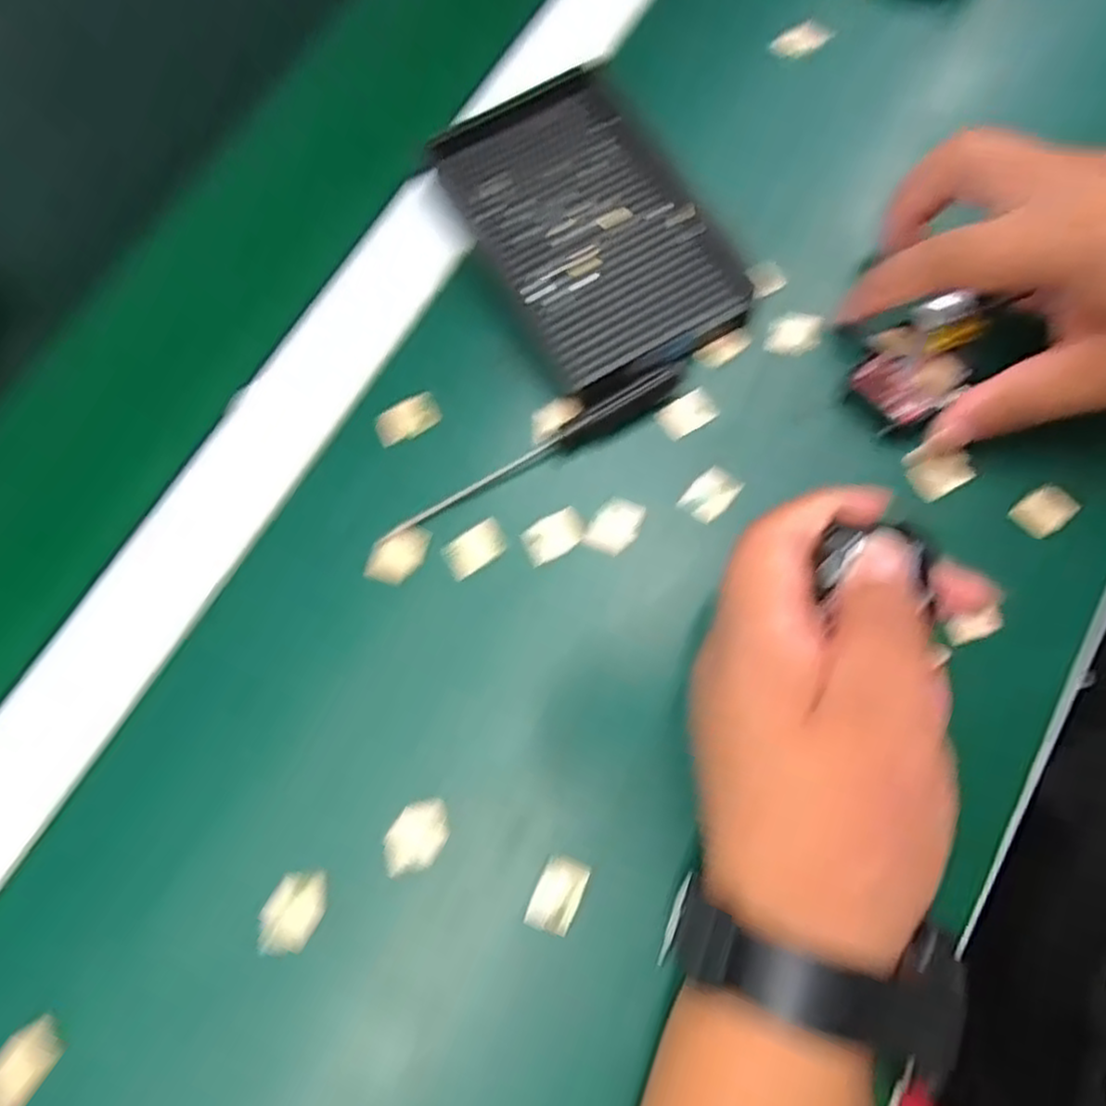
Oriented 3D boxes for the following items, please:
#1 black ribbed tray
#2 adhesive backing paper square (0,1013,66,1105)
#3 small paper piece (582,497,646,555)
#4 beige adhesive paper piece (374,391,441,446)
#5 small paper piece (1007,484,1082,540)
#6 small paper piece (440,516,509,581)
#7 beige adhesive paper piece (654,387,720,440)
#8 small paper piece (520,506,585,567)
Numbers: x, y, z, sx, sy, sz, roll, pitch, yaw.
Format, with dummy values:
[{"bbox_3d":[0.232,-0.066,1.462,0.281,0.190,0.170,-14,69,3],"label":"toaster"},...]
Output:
[{"bbox_3d":[0.013,-0.139,0.319,0.094,0.013,0.140,-30,75,-6],"label":"black ribbed tray"},{"bbox_3d":[-0.181,0.175,0.253,0.018,0.004,0.031,34,34,-7],"label":"adhesive backing paper square"},{"bbox_3d":[0.025,-0.012,0.298,0.019,0.004,0.025,23,64,0],"label":"small paper piece"},{"bbox_3d":[-0.061,-0.056,0.314,0.028,0.006,0.016,-30,75,-6],"label":"beige adhesive paper piece"},{"bbox_3d":[0.193,-0.016,0.292,0.021,0.006,0.017,-41,77,-9],"label":"small paper piece"},{"bbox_3d":[-0.031,-0.002,0.296,0.025,0.007,0.015,-34,76,-7],"label":"small paper piece"},{"bbox_3d":[0.056,-0.058,0.310,0.023,0.006,0.014,-31,75,-6],"label":"beige adhesive paper piece"},{"bbox_3d":[0.001,-0.007,0.296,0.026,0.005,0.017,-31,75,-6],"label":"small paper piece"}]

